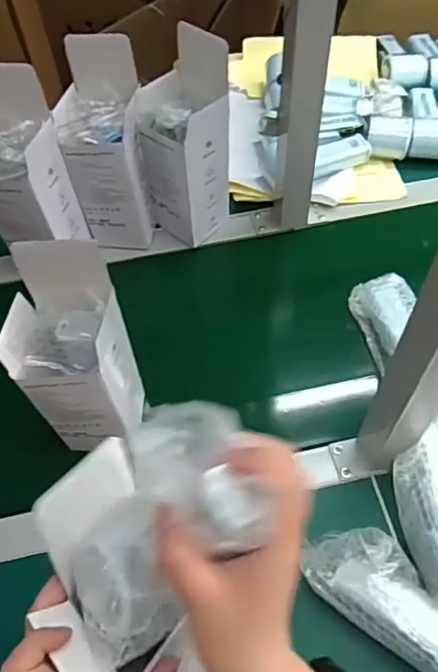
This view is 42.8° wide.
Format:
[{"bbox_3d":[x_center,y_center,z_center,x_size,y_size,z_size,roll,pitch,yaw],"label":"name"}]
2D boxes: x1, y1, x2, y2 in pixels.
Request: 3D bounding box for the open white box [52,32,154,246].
[{"bbox_3d":[-0.130,-0.214,0.659,0.084,0.230,0.081,5,57,6],"label":"open white box"}]

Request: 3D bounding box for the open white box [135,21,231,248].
[{"bbox_3d":[-0.039,-0.222,0.659,0.086,0.232,0.080,33,65,22],"label":"open white box"}]

